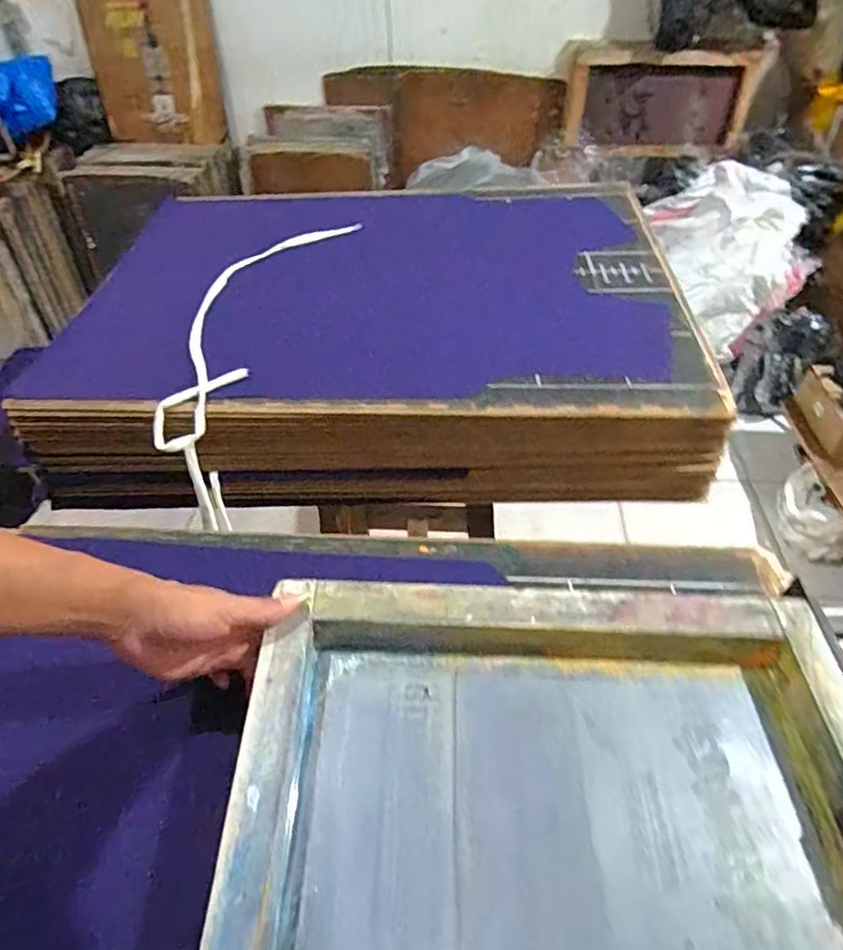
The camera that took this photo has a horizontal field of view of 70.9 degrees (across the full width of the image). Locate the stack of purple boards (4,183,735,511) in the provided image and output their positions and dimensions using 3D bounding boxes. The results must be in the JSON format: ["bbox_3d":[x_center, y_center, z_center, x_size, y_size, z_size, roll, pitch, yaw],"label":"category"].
[{"bbox_3d":[-0.055,-0.219,0.869,0.788,0.156,0.588,-1,46,0],"label":"stack of purple boards"}]

